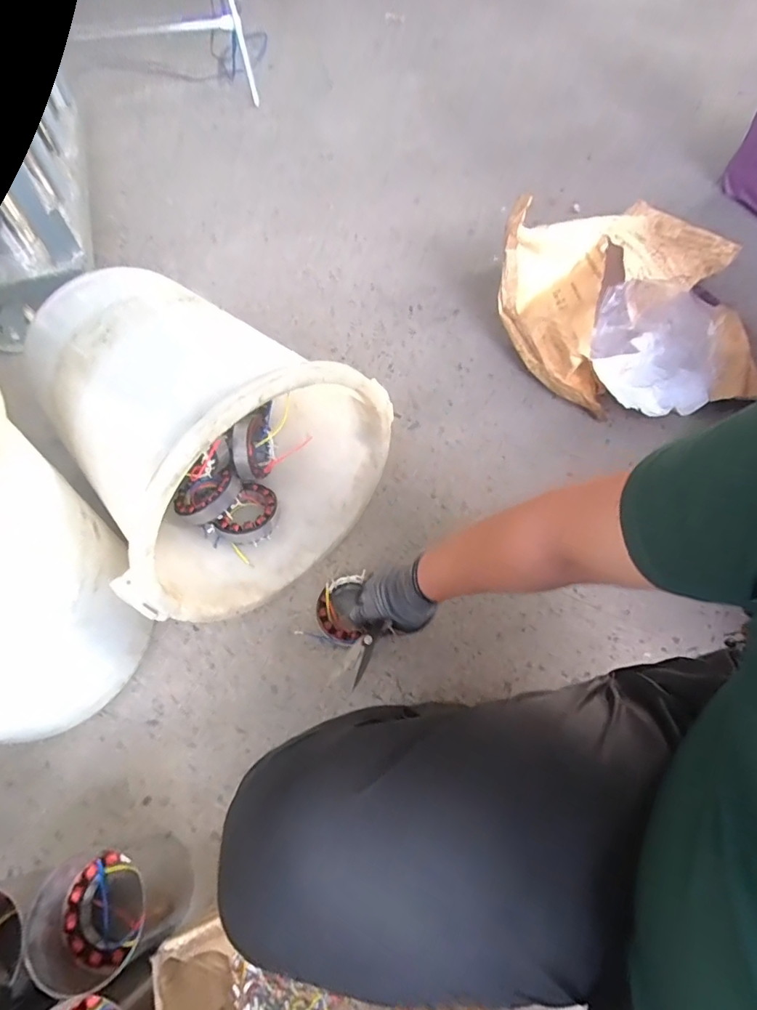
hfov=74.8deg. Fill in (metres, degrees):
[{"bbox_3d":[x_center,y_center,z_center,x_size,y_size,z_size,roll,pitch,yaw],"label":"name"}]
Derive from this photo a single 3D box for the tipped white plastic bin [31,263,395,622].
[{"bbox_3d":[-0.296,-0.128,0.786,0.504,0.394,0.434,41,69,20],"label":"tipped white plastic bin"}]

